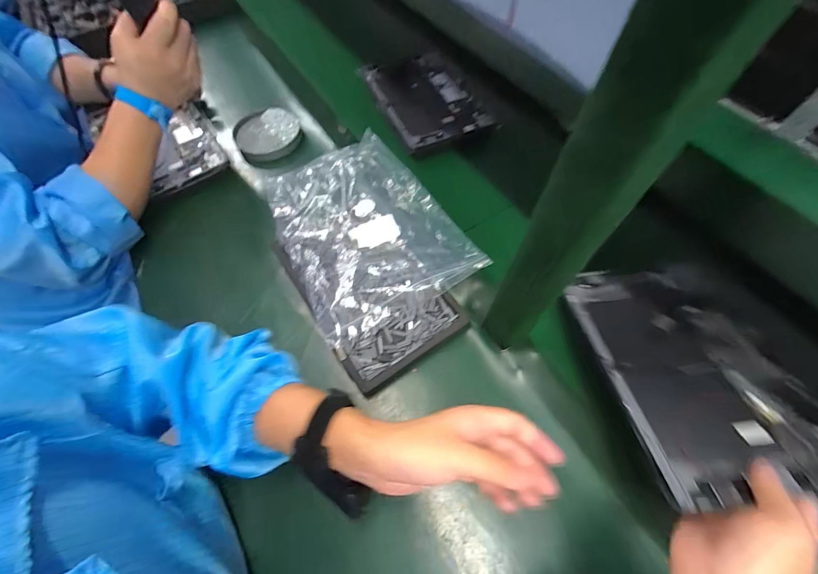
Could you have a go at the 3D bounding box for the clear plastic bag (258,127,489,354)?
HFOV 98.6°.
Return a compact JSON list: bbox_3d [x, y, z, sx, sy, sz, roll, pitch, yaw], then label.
[{"bbox_3d":[-0.068,-0.092,0.493,0.222,0.030,0.299,-26,65,-15],"label":"clear plastic bag"}]

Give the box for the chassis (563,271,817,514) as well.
[{"bbox_3d":[0.277,0.073,0.349,0.169,0.012,0.244,-9,47,4],"label":"chassis"}]

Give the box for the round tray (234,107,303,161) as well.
[{"bbox_3d":[-0.243,-0.269,0.608,0.106,0.019,0.113,1,61,-1],"label":"round tray"}]

